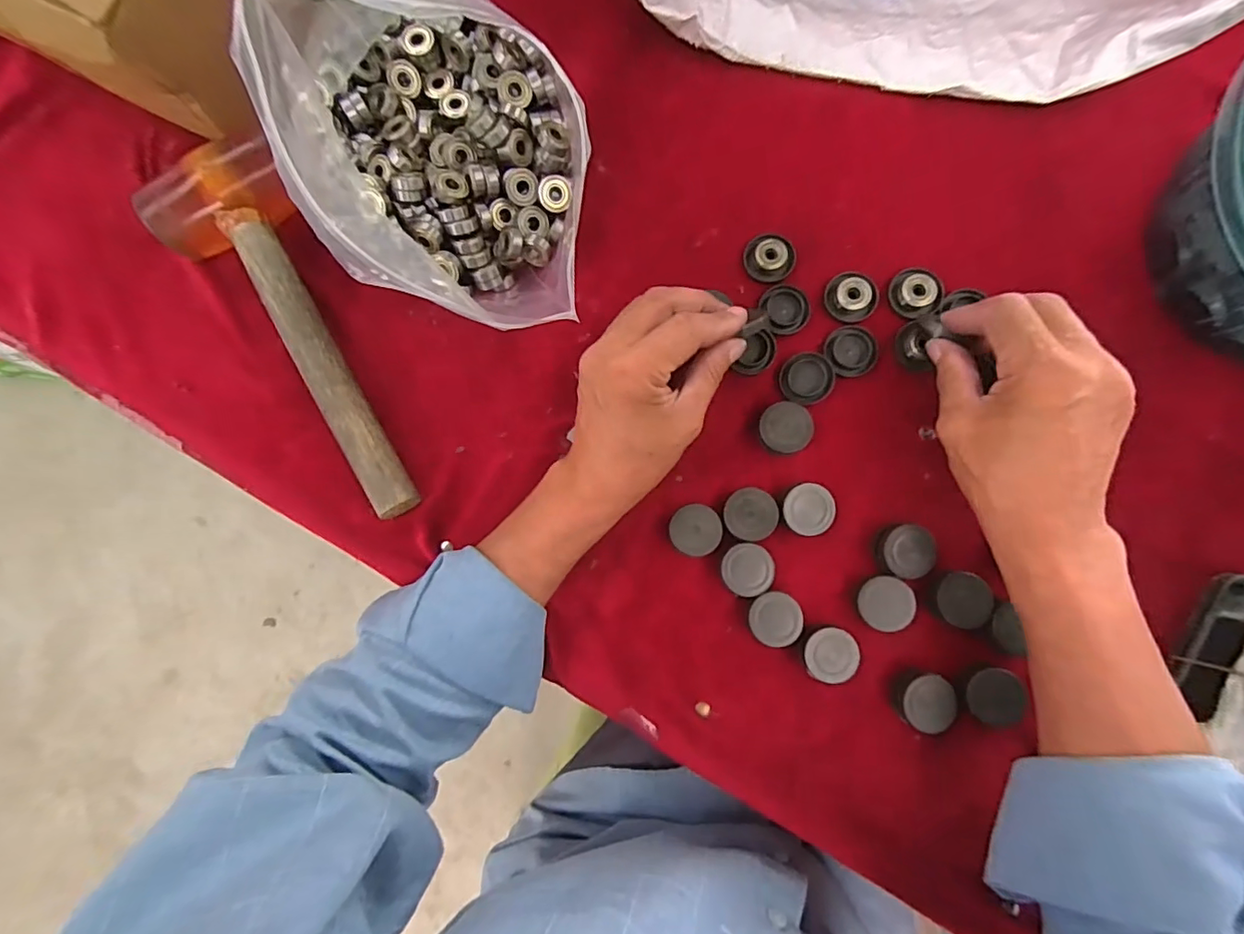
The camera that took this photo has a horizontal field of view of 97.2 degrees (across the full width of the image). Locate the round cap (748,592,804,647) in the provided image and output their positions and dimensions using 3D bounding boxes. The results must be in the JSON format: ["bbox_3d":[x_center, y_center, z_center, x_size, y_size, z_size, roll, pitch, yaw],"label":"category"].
[{"bbox_3d":[0.095,0.094,0.341,0.032,0.016,0.032,0,84,5],"label":"round cap"}]

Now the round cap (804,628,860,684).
[{"bbox_3d":[0.127,0.114,0.335,0.031,0.015,0.032,0,84,5],"label":"round cap"}]

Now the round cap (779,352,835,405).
[{"bbox_3d":[0.119,-0.057,0.354,0.032,0.012,0.032,0,84,5],"label":"round cap"}]

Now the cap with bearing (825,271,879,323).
[{"bbox_3d":[0.151,-0.112,0.357,0.031,0.011,0.031,0,84,5],"label":"cap with bearing"}]

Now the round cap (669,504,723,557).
[{"bbox_3d":[0.047,0.040,0.353,0.032,0.018,0.031,0,84,5],"label":"round cap"}]

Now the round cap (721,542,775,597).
[{"bbox_3d":[0.078,0.064,0.345,0.031,0.021,0.031,0,84,5],"label":"round cap"}]

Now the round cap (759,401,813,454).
[{"bbox_3d":[0.104,-0.024,0.352,0.032,0.015,0.032,0,84,5],"label":"round cap"}]

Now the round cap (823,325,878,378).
[{"bbox_3d":[0.150,-0.076,0.358,0.034,0.006,0.031,0,84,5],"label":"round cap"}]

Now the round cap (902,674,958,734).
[{"bbox_3d":[0.182,0.140,0.327,0.032,0.012,0.030,0,84,5],"label":"round cap"}]

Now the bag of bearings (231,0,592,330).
[{"bbox_3d":[-0.117,-0.212,0.316,0.151,0.165,0.198,-25,83,2],"label":"bag of bearings"}]

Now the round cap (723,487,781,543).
[{"bbox_3d":[0.081,0.030,0.350,0.032,0.020,0.032,0,84,5],"label":"round cap"}]

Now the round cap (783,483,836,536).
[{"bbox_3d":[0.116,0.027,0.347,0.030,0.020,0.031,0,84,5],"label":"round cap"}]

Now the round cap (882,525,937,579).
[{"bbox_3d":[0.176,0.052,0.340,0.032,0.017,0.031,0,84,5],"label":"round cap"}]

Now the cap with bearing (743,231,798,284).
[{"bbox_3d":[0.100,-0.140,0.364,0.033,0.012,0.031,0,84,5],"label":"cap with bearing"}]

